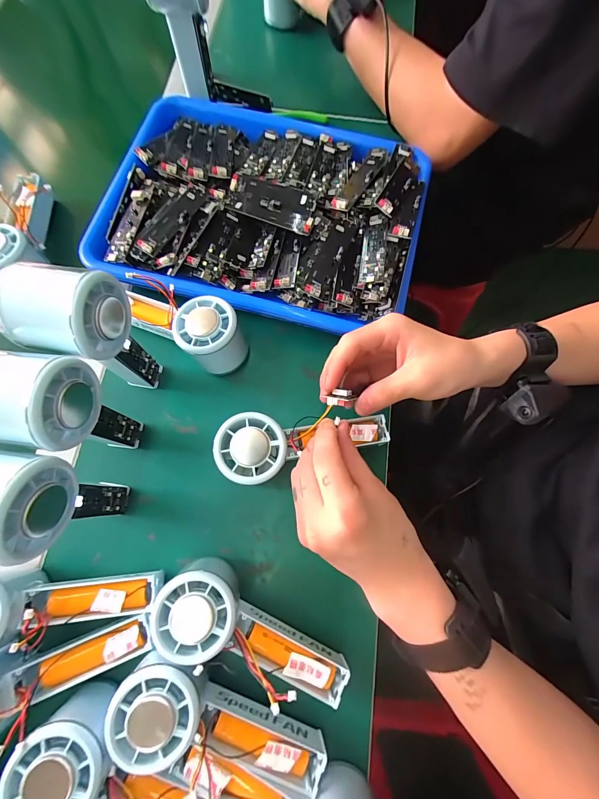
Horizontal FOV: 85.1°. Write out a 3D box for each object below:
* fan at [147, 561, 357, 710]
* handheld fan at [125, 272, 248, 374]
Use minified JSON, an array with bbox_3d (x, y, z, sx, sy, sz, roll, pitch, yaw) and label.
[{"bbox_3d":[-0.037,0.179,0.258,0.149,0.057,0.052,30,77,-7],"label":"fan"},{"bbox_3d":[-0.108,-0.075,0.318,0.131,0.058,0.060,32,78,9],"label":"handheld fan"}]

